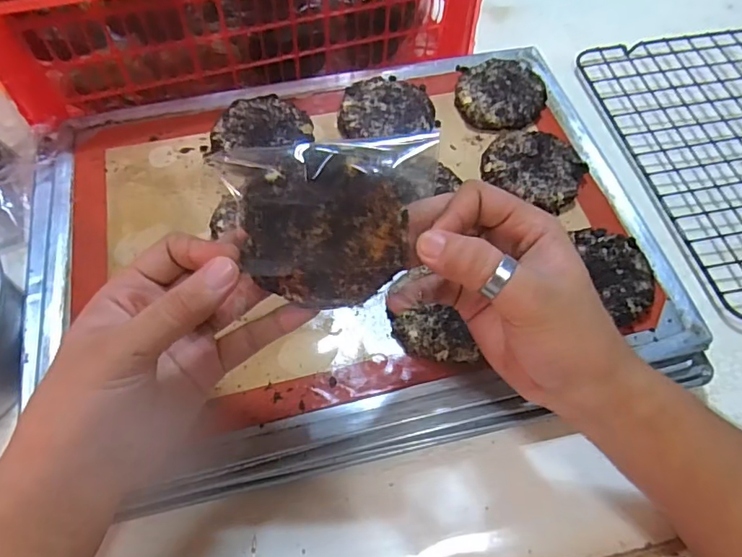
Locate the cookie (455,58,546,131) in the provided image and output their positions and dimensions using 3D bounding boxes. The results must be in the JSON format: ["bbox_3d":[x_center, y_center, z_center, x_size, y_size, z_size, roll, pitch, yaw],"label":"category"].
[{"bbox_3d":[0.117,-0.167,0.473,0.076,0.016,0.080,1,59,-2],"label":"cookie"}]

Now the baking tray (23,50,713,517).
[{"bbox_3d":[-0.015,-0.039,0.404,0.449,0.028,0.333,-12,61,-7],"label":"baking tray"}]

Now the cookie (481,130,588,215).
[{"bbox_3d":[0.133,-0.092,0.427,0.077,0.012,0.070,1,59,-2],"label":"cookie"}]

